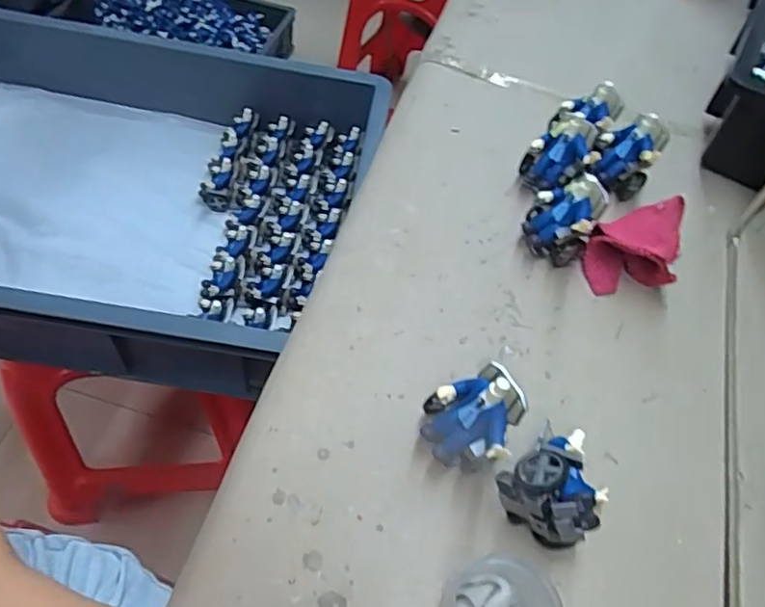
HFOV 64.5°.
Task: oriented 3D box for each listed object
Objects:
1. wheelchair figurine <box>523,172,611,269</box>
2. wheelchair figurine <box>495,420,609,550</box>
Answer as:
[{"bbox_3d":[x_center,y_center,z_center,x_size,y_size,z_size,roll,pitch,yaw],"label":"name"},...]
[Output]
[{"bbox_3d":[0.130,-0.062,0.442,0.049,0.057,0.039,27,55,12],"label":"wheelchair figurine"},{"bbox_3d":[0.094,0.100,0.328,0.049,0.052,0.046,38,58,19],"label":"wheelchair figurine"}]

